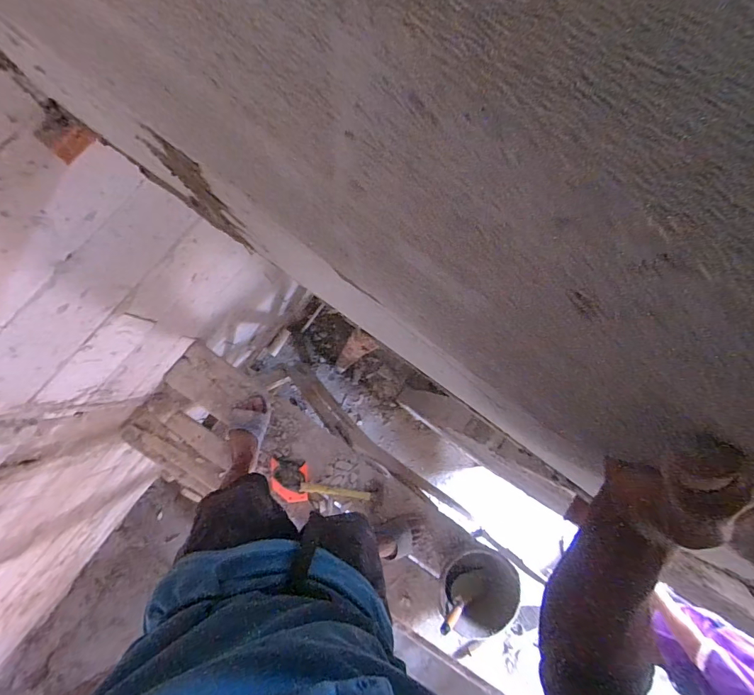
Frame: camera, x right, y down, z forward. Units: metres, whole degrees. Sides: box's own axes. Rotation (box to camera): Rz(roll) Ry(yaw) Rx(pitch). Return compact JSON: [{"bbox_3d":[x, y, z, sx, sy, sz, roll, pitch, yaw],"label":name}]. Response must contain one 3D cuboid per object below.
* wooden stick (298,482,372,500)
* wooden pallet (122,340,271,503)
[{"bbox_3d":[-0.136,0.476,1.332,0.230,0.011,0.027,10,85,-4],"label":"wooden stick"},{"bbox_3d":[-0.592,0.231,1.331,0.329,0.064,0.406,36,84,-2],"label":"wooden pallet"}]

